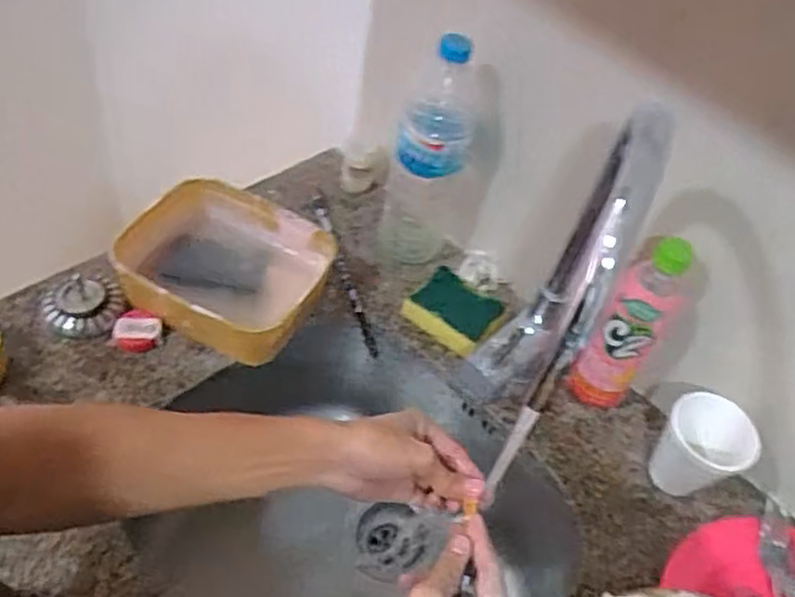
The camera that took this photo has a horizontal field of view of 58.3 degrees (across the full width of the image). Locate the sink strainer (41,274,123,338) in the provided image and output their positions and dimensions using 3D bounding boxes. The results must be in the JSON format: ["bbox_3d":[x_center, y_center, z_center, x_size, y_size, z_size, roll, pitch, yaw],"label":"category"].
[{"bbox_3d":[-0.310,0.006,0.702,0.070,0.032,0.066,-21,57,-27],"label":"sink strainer"}]

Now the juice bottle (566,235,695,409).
[{"bbox_3d":[0.216,0.028,0.677,0.065,0.206,0.053,38,53,20],"label":"juice bottle"}]

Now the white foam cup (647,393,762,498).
[{"bbox_3d":[0.282,0.143,0.669,0.080,0.091,0.075,6,48,-7],"label":"white foam cup"}]

